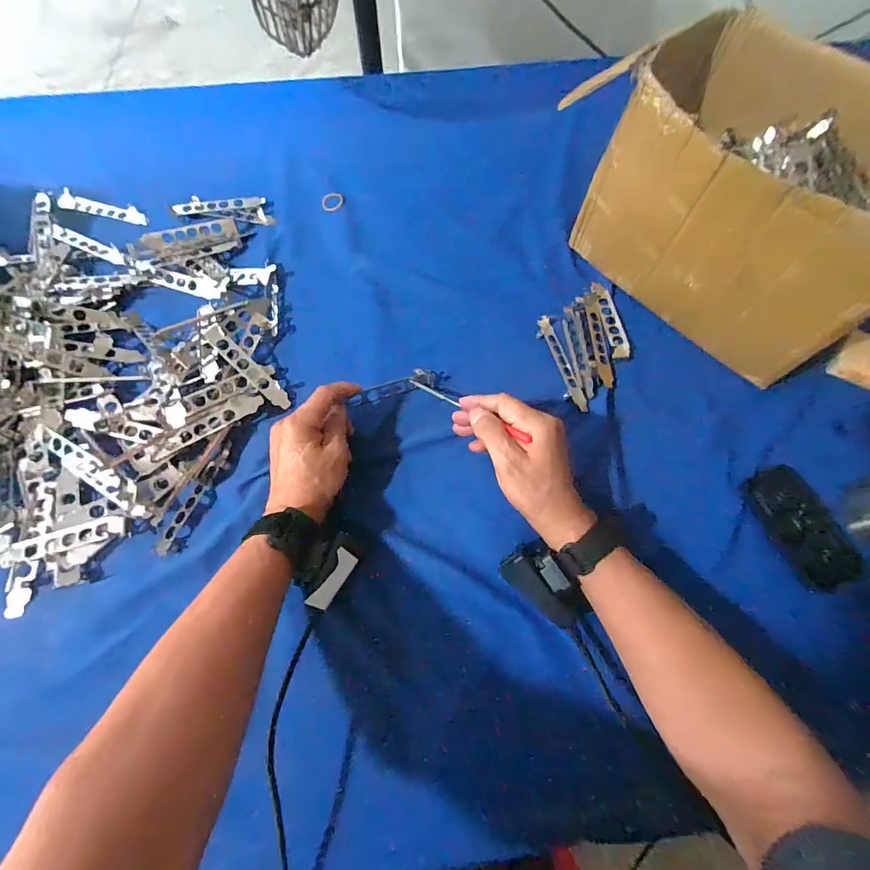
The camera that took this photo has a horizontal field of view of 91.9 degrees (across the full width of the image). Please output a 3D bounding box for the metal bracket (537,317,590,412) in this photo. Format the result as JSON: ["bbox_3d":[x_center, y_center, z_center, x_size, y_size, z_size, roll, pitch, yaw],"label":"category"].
[{"bbox_3d":[0.143,-0.080,0.470,0.021,0.010,0.123,-14,69,-8],"label":"metal bracket"}]

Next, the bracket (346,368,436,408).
[{"bbox_3d":[-0.045,-0.050,0.453,0.103,0.011,0.020,-21,70,-24],"label":"bracket"}]

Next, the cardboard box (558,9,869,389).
[{"bbox_3d":[0.331,-0.228,0.440,0.210,0.199,0.332,-39,74,-16],"label":"cardboard box"}]

